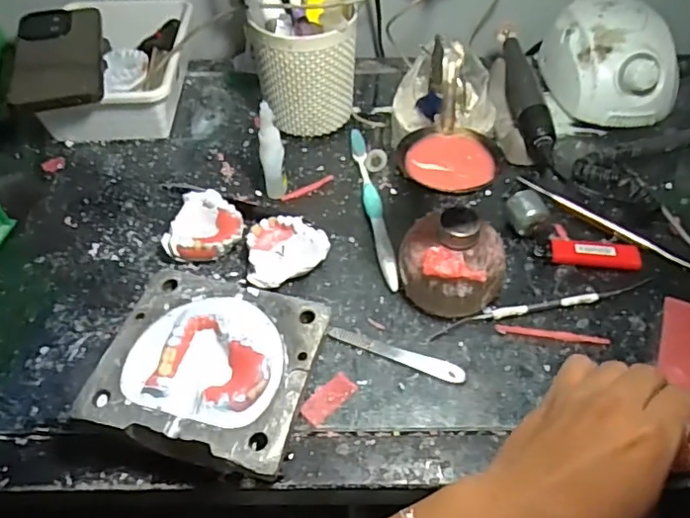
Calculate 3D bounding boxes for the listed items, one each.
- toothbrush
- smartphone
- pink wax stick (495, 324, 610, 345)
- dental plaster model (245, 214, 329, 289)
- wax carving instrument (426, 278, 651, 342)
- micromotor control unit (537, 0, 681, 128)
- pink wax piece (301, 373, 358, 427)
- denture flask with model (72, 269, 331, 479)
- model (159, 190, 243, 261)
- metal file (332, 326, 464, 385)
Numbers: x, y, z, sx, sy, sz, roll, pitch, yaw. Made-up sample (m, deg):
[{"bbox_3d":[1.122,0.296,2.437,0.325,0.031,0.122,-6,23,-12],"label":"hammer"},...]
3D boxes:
[{"bbox_3d":[0.024,-0.049,0.486,0.015,0.015,0.185,-6,52,-5],"label":"toothbrush"},{"bbox_3d":[-0.274,-0.198,0.533,0.077,0.011,0.168,-12,51,-10],"label":"smartphone"},{"bbox_3d":[0.151,0.055,0.407,0.079,0.004,0.008,7,52,6],"label":"pink wax stick"},{"bbox_3d":[-0.045,-0.004,0.443,0.062,0.026,0.057,-4,52,-3],"label":"dental plaster model"},{"bbox_3d":[0.149,0.036,0.419,0.181,0.008,0.011,-10,52,-8],"label":"wax carving instrument"},{"bbox_3d":[0.272,-0.203,0.566,0.100,0.080,0.134,-5,52,-3],"label":"micromotor control unit"},{"bbox_3d":[-0.011,0.093,0.372,0.040,0.004,0.018,-37,60,-25],"label":"pink wax piece"},{"bbox_3d":[-0.084,0.074,0.362,0.126,0.044,0.113,12,53,10],"label":"denture flask with model"},{"bbox_3d":[-0.111,-0.024,0.460,0.056,0.026,0.066,9,52,7],"label":"model"},{"bbox_3d":[0.036,0.067,0.392,0.098,0.004,0.013,17,54,13],"label":"metal file"}]

